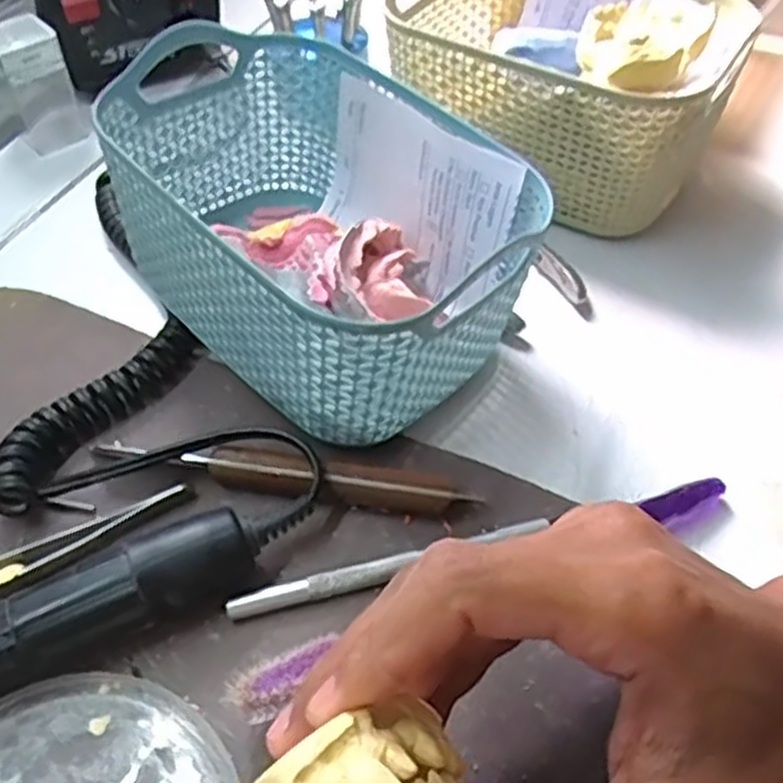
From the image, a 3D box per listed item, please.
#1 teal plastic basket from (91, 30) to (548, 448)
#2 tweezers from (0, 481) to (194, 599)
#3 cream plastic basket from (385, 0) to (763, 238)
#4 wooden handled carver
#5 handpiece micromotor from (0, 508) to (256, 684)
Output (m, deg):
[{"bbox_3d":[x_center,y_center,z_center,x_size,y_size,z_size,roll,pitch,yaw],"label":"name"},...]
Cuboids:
[{"bbox_3d":[-0.027,-0.061,0.323,0.112,0.088,0.163,-37,59,-27],"label":"teal plastic basket"},{"bbox_3d":[-0.138,0.066,0.271,0.143,0.008,0.021,-23,54,-18],"label":"tweezers"},{"bbox_3d":[0.083,-0.159,0.410,0.169,0.089,0.120,24,54,19],"label":"cream plastic basket"},{"bbox_3d":[-0.042,0.031,0.293,0.143,0.016,0.014,9,51,7],"label":"wooden handled carver"},{"bbox_3d":[-0.128,0.084,0.242,0.176,0.027,0.027,-22,53,-17],"label":"handpiece micromotor"}]

